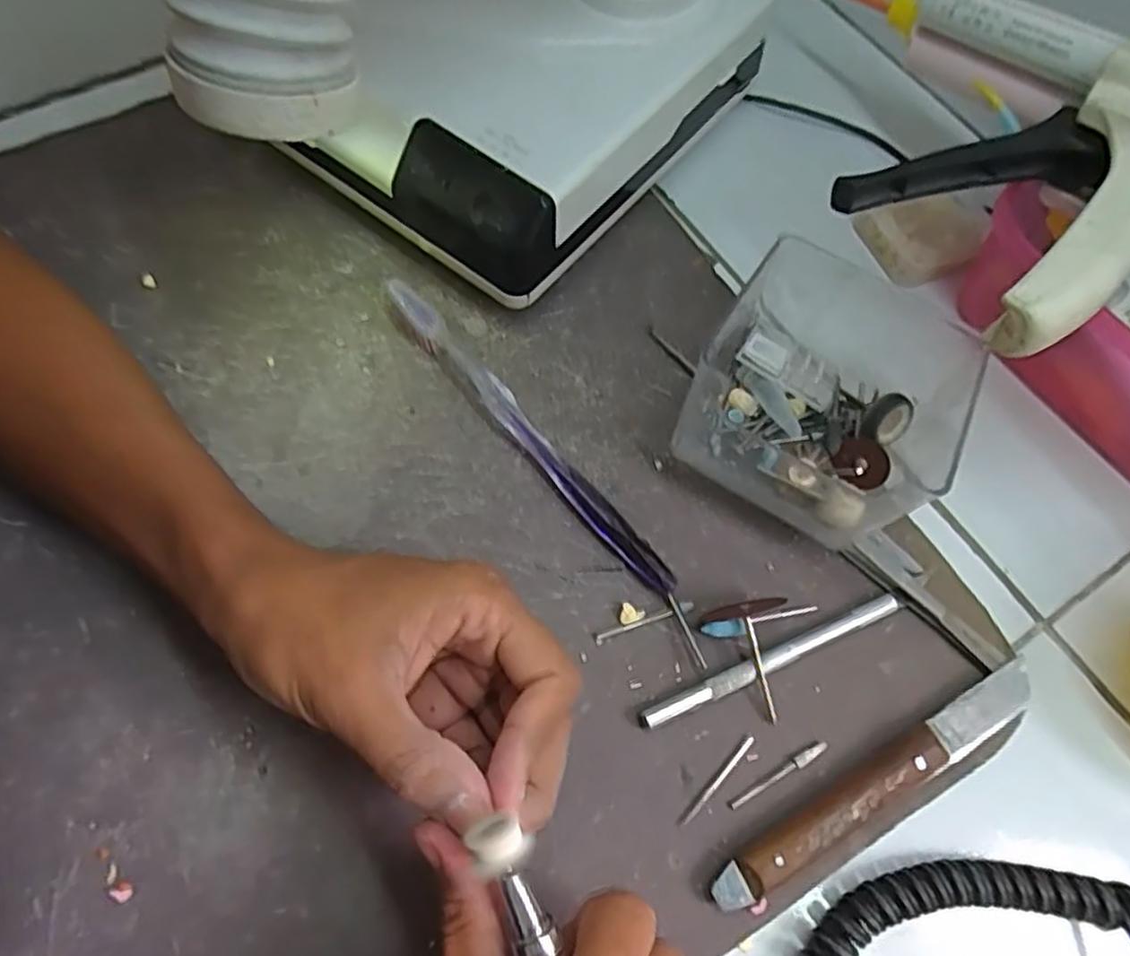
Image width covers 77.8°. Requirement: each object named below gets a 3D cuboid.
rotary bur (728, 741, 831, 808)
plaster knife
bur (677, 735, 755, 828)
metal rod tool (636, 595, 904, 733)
[{"bbox_3d":[0.082,0.112,0.265,0.044,0.004,0.005,-27,71,-13],"label":"rotary bur"},{"bbox_3d":[0.118,0.114,0.261,0.147,0.014,0.018,-27,71,-12],"label":"plaster knife"},{"bbox_3d":[0.058,0.114,0.264,0.004,0.004,0.042,42,72,14],"label":"bur"},{"bbox_3d":[0.083,0.073,0.280,0.116,0.007,0.008,-22,70,-11],"label":"metal rod tool"}]

